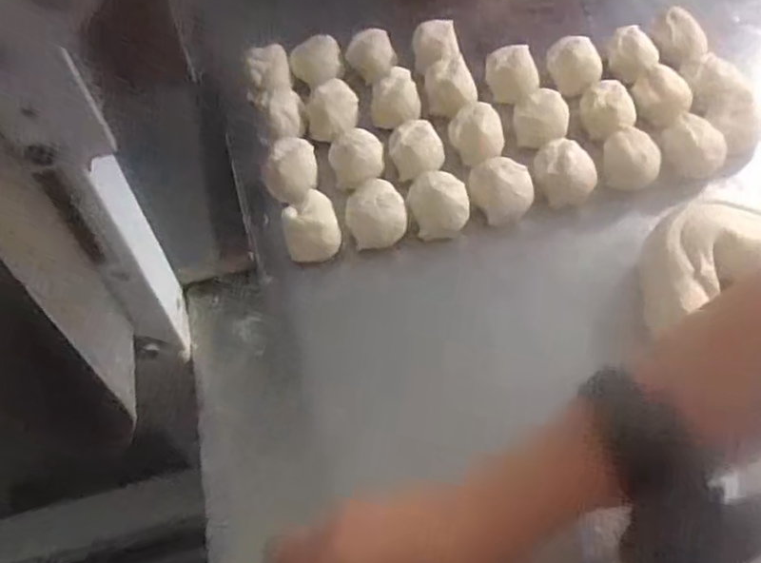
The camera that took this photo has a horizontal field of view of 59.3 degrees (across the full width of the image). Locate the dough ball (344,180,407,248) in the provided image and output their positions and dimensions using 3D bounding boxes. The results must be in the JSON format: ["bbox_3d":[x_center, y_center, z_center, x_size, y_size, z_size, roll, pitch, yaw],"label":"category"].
[{"bbox_3d":[-0.003,-0.055,0.529,0.046,0.035,0.042,-1,53,1],"label":"dough ball"}]

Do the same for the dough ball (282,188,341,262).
[{"bbox_3d":[-0.054,-0.043,0.524,0.044,0.038,0.054,-14,54,-8],"label":"dough ball"}]

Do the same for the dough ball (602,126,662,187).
[{"bbox_3d":[0.210,-0.103,0.558,0.047,0.037,0.046,24,57,18],"label":"dough ball"}]

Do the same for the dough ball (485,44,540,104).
[{"bbox_3d":[0.121,-0.189,0.616,0.047,0.037,0.043,-1,53,1],"label":"dough ball"}]

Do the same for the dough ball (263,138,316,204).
[{"bbox_3d":[-0.075,-0.095,0.561,0.039,0.033,0.046,5,53,6],"label":"dough ball"}]

